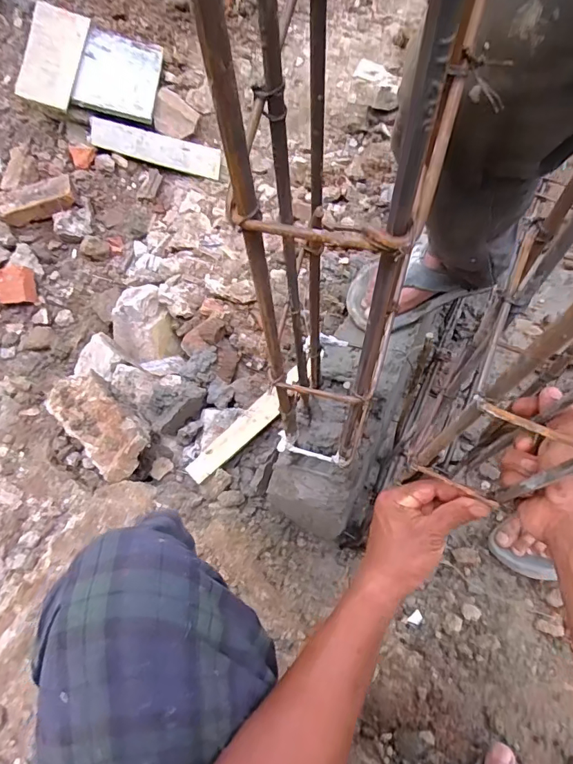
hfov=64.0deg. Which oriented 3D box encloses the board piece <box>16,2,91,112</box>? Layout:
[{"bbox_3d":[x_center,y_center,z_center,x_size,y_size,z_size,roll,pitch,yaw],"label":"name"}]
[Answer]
[{"bbox_3d":[-0.529,-0.742,1.046,0.110,0.018,0.298,9,69,-28],"label":"board piece"}]

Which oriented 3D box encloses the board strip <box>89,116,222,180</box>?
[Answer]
[{"bbox_3d":[-0.315,-0.571,1.126,0.304,0.010,0.067,8,100,-18],"label":"board strip"}]

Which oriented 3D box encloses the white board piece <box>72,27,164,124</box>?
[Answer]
[{"bbox_3d":[-0.402,-0.743,1.113,0.169,0.016,0.250,11,75,-26],"label":"white board piece"}]

